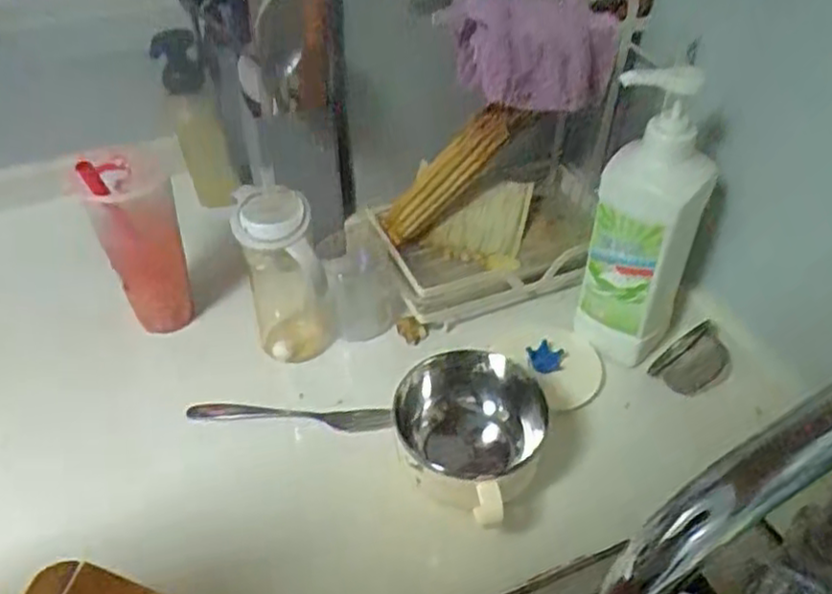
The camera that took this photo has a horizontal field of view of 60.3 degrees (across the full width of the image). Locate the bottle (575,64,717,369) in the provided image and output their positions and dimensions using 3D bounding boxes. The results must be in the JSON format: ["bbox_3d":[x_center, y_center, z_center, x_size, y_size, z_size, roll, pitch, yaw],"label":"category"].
[{"bbox_3d":[0.199,-0.055,0.629,0.075,0.289,0.056,29,50,28],"label":"bottle"}]

